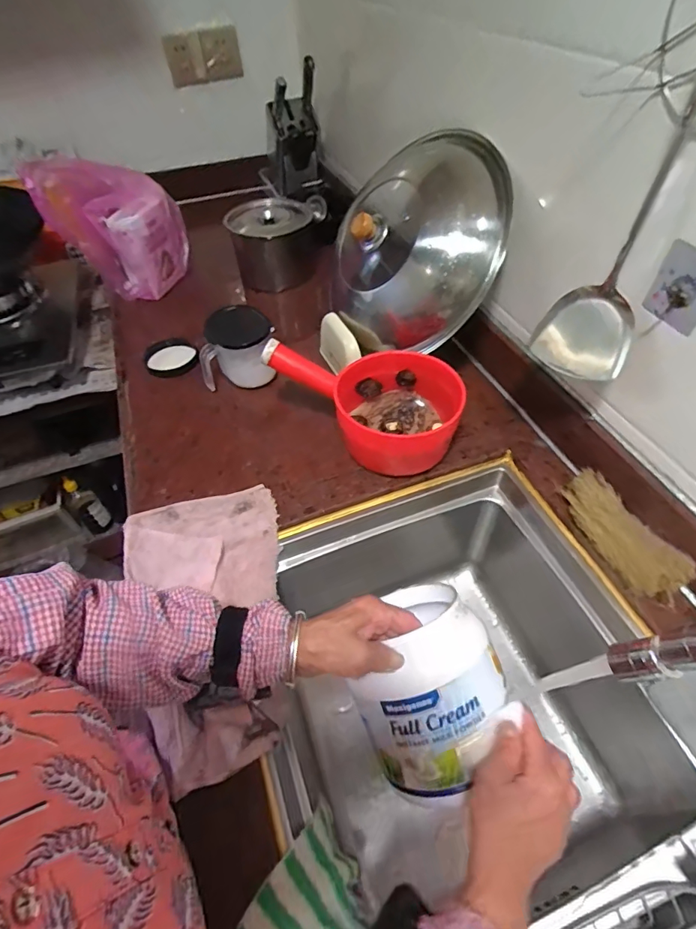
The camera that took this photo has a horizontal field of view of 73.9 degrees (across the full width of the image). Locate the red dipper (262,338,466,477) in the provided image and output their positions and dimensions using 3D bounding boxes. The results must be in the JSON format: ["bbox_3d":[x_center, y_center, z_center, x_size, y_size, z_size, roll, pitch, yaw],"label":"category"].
[{"bbox_3d":[0.024,-0.087,0.659,0.259,0.139,0.164,16,53,15],"label":"red dipper"}]

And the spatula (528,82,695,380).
[{"bbox_3d":[0.256,-0.238,0.407,0.090,0.355,0.061,20,54,18],"label":"spatula"}]

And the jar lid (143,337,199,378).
[{"bbox_3d":[-0.330,-0.201,0.861,0.092,0.019,0.118,-26,49,-15],"label":"jar lid"}]

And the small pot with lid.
[{"bbox_3d":[-0.165,-0.499,1.047,0.189,0.142,0.213,-18,52,-12],"label":"small pot with lid"}]

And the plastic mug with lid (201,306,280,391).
[{"bbox_3d":[-0.179,-0.200,0.790,0.124,0.106,0.102,5,51,7],"label":"plastic mug with lid"}]

